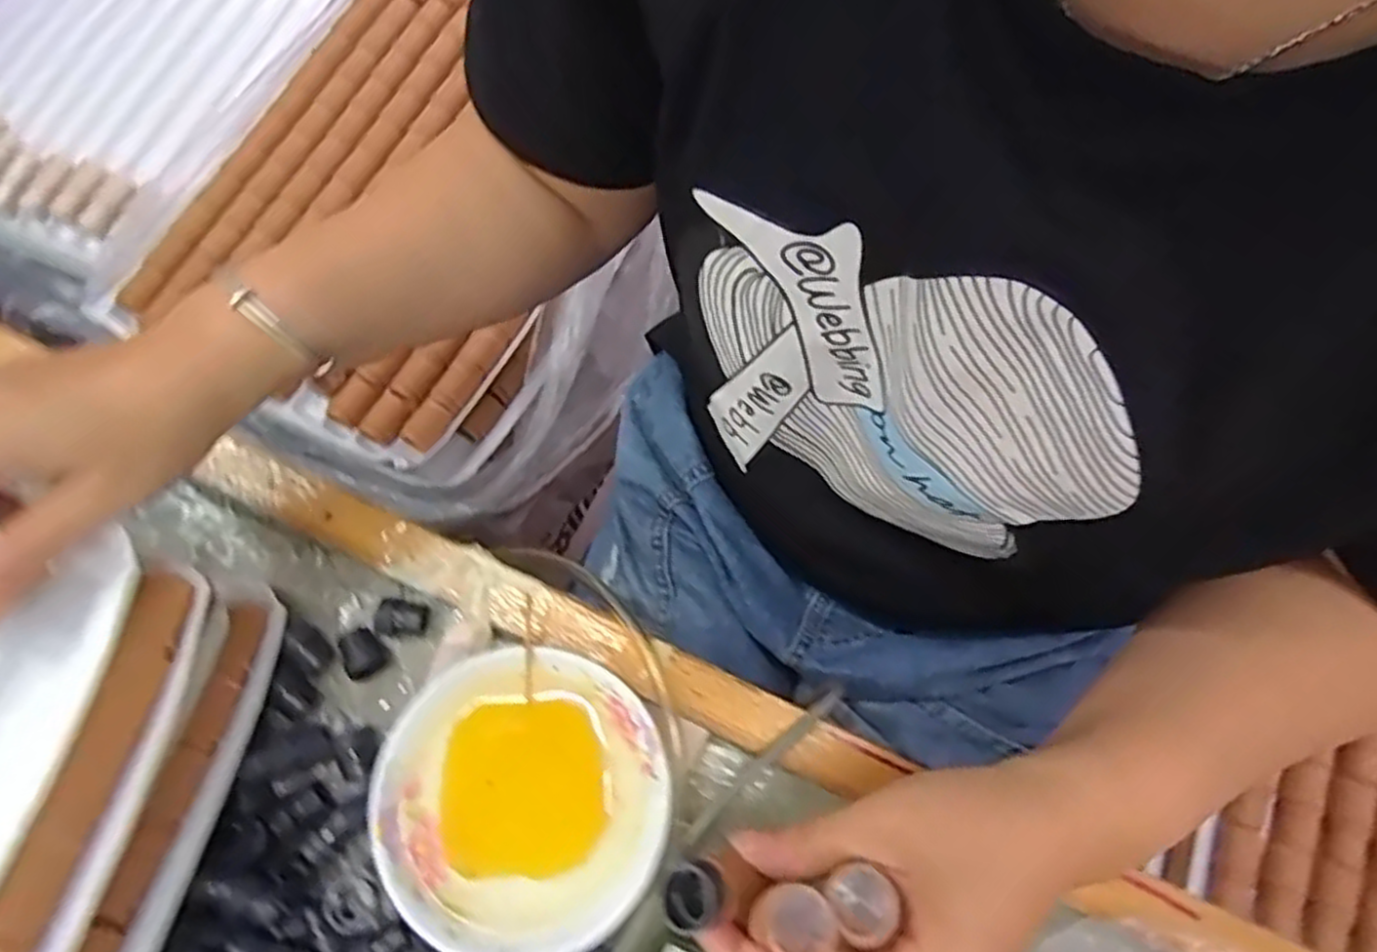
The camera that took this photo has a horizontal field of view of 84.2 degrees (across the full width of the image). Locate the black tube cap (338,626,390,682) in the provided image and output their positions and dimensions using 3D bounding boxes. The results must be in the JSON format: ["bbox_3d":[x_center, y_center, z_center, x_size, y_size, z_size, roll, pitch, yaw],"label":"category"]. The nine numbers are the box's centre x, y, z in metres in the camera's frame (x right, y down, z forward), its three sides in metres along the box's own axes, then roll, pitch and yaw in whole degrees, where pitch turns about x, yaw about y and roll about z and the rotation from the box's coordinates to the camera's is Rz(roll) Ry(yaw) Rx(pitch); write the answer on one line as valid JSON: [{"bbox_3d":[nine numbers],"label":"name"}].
[{"bbox_3d":[-0.167,0.091,0.393,0.017,0.014,0.023,-27,73,-7],"label":"black tube cap"}]

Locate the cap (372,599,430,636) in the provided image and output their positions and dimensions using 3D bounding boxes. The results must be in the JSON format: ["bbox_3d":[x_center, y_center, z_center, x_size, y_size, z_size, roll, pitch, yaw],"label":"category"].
[{"bbox_3d":[-0.149,0.074,0.395,0.023,0.016,0.017,9,72,4],"label":"cap"}]

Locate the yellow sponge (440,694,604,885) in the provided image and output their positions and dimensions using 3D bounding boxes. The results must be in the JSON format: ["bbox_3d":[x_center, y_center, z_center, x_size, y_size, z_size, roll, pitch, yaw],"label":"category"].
[{"bbox_3d":[-0.078,0.146,0.360,0.073,0.008,0.075,-3,72,0],"label":"yellow sponge"}]

